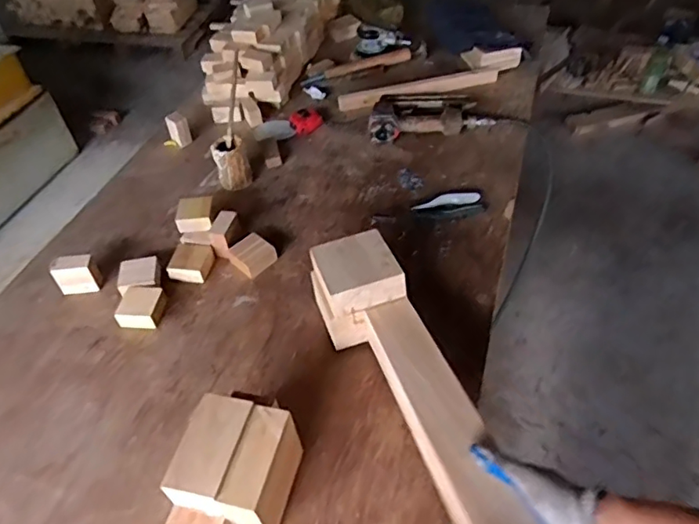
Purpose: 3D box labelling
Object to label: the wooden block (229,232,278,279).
[{"bbox_3d":[-0.170,-0.011,0.972,0.064,0.034,0.067,31,56,29],"label":"wooden block"}]

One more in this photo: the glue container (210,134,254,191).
[{"bbox_3d":[-0.229,-0.191,1.079,0.066,0.089,0.056,-16,48,-10],"label":"glue container"}]

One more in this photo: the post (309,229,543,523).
[{"bbox_3d":[0.099,0.202,0.610,0.114,0.094,0.659,-17,42,-11],"label":"post"}]

